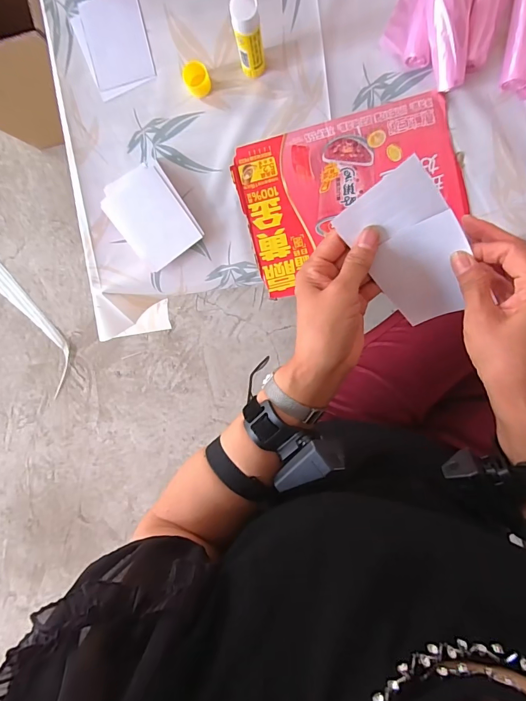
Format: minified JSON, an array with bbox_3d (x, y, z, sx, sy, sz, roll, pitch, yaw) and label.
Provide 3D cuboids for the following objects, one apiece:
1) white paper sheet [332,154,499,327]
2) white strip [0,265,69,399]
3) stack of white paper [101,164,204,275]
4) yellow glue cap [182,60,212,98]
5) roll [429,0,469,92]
[{"bbox_3d":[0.135,-0.084,0.339,0.076,0.008,0.145,-28,121,32],"label":"white paper sheet"},{"bbox_3d":[-0.703,-0.097,1.118,0.116,0.012,0.456,-37,94,9],"label":"white strip"},{"bbox_3d":[-0.149,-0.179,0.517,0.092,0.029,0.122,-33,94,7],"label":"stack of white paper"},{"bbox_3d":[-0.083,-0.343,0.489,0.030,0.026,0.033,0,97,4],"label":"yellow glue cap"},{"bbox_3d":[0.212,-0.373,0.436,0.035,0.023,0.128,-16,118,5],"label":"roll"}]

